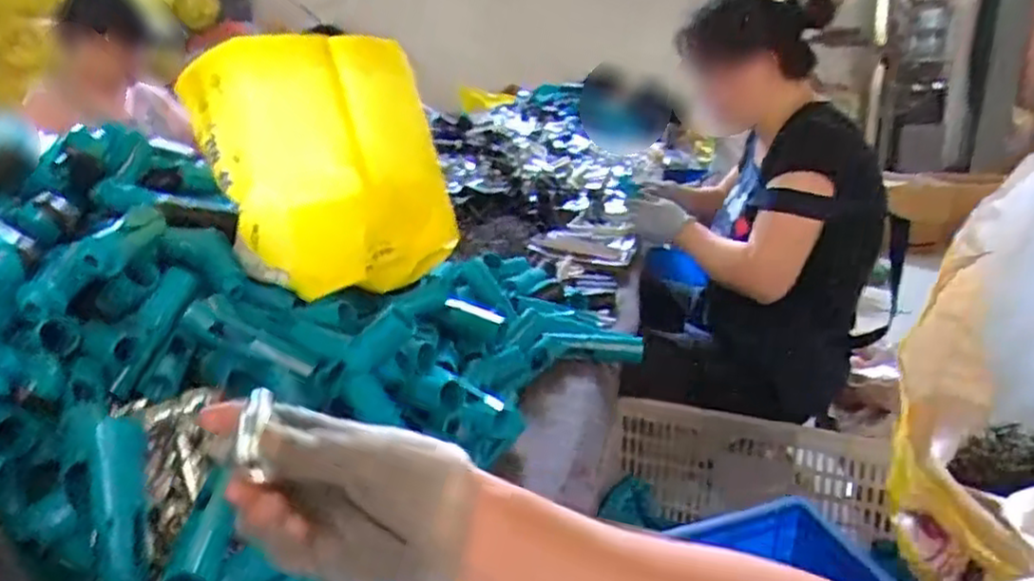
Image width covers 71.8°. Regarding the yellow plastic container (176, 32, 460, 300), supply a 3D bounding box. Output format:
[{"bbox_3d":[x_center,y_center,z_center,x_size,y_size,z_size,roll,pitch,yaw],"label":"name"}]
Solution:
[{"bbox_3d":[-0.187,-0.129,0.717,0.206,0.220,0.185,4,18,13],"label":"yellow plastic container"}]

